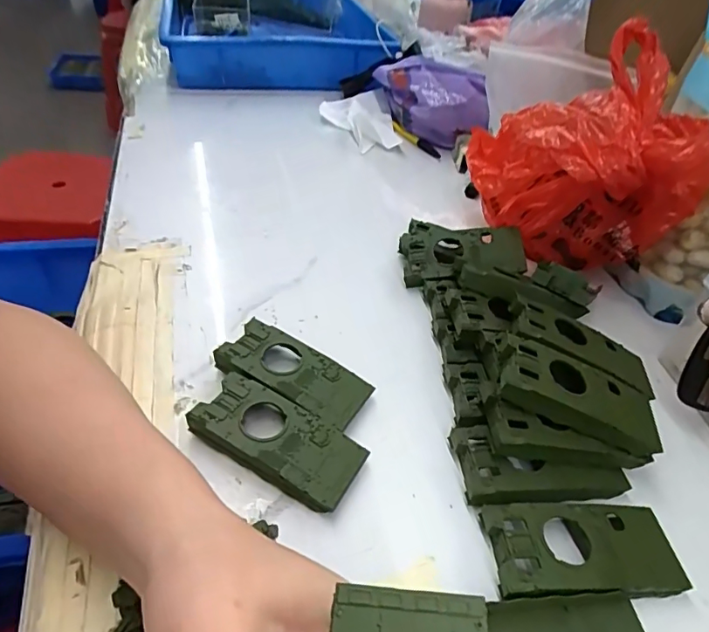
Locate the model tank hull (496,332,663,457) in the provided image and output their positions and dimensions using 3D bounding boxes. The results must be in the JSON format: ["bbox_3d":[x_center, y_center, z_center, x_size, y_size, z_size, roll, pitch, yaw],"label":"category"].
[{"bbox_3d":[0.139,0.049,0.315,0.104,0.022,0.053,25,43,1],"label":"model tank hull"}]

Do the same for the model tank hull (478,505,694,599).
[{"bbox_3d":[0.125,0.129,0.273,0.105,0.019,0.046,1,42,-7],"label":"model tank hull"}]

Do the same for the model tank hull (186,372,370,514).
[{"bbox_3d":[-0.046,0.074,0.304,0.103,0.014,0.047,25,45,19],"label":"model tank hull"}]

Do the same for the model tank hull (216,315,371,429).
[{"bbox_3d":[-0.042,0.040,0.342,0.104,0.015,0.048,23,44,16],"label":"model tank hull"}]

